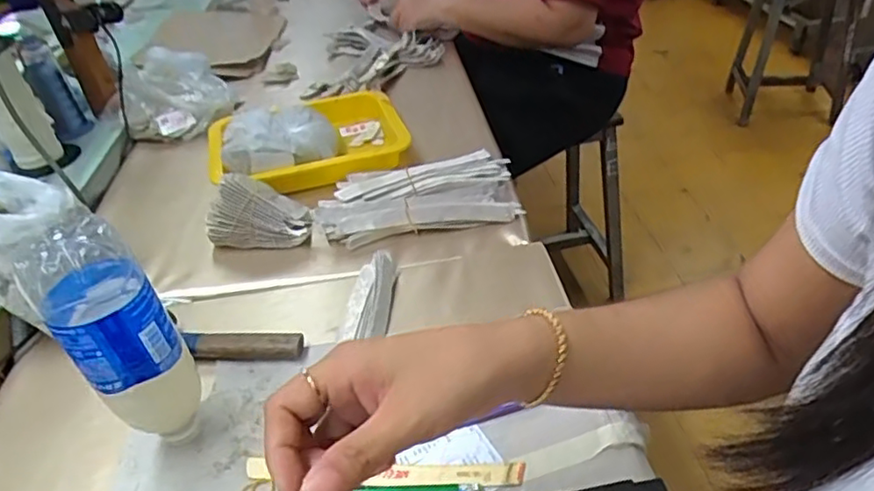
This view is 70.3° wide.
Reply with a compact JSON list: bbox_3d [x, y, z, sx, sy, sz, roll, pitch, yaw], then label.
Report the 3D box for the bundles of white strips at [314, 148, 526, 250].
[{"bbox_3d":[-0.024,-0.066,0.750,0.231,0.036,0.144,-11,37,-5],"label":"bundles of white strips"}]

